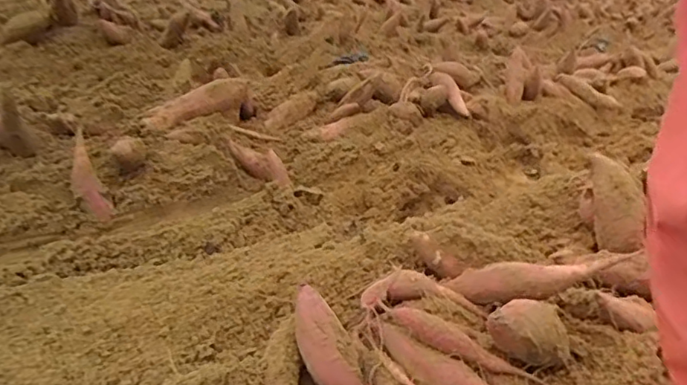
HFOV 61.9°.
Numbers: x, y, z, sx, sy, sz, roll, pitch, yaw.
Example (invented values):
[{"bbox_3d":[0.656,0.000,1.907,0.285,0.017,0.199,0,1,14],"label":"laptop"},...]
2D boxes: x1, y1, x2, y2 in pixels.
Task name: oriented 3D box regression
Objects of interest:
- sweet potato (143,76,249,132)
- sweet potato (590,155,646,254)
[{"bbox_3d":[-0.359,-0.219,1.406,0.291,0.079,0.055,-29,2,-33],"label":"sweet potato"},{"bbox_3d":[0.472,0.014,0.992,0.068,0.180,0.061,1,-15,-12],"label":"sweet potato"}]

